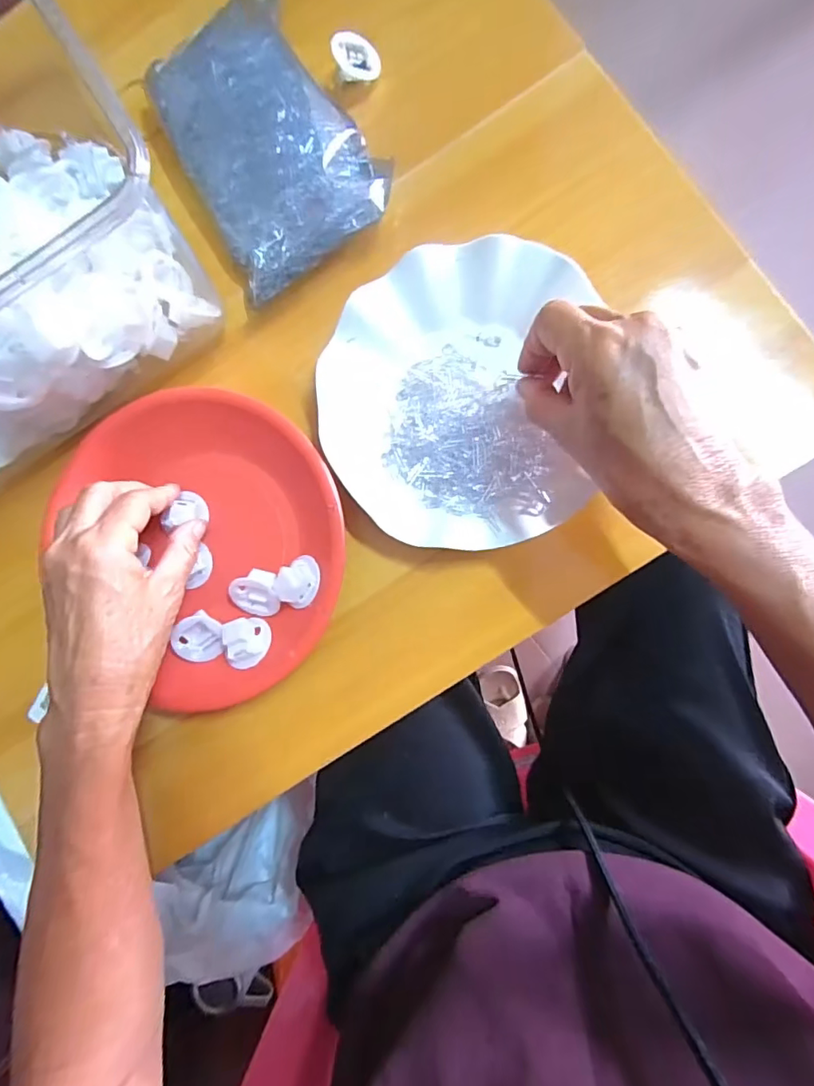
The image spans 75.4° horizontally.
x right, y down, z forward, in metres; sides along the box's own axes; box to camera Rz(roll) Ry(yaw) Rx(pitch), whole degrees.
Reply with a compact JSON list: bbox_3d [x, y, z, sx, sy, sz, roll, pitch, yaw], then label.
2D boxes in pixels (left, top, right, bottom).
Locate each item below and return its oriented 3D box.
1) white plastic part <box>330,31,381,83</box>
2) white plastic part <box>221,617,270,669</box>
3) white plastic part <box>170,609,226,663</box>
[{"bbox_3d":[-0.034,-0.323,0.352,0.032,0.012,0.030,-9,102,-15],"label":"white plastic part"},{"bbox_3d":[-0.100,0.063,0.331,0.030,0.015,0.030,-4,85,6],"label":"white plastic part"},{"bbox_3d":[-0.130,0.060,0.334,0.029,0.015,0.031,0,86,6],"label":"white plastic part"}]

